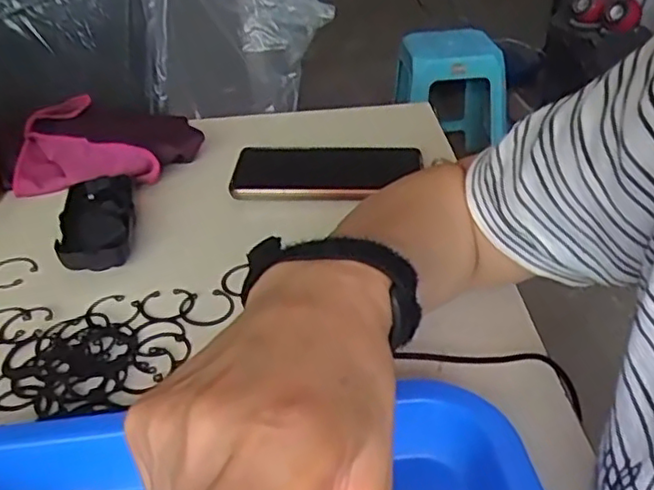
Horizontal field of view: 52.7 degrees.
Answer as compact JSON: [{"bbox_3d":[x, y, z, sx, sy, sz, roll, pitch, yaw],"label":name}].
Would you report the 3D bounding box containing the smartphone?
[{"bbox_3d":[0.000,-0.068,0.586,0.161,0.012,0.079,2,42,1],"label":"smartphone"}]

